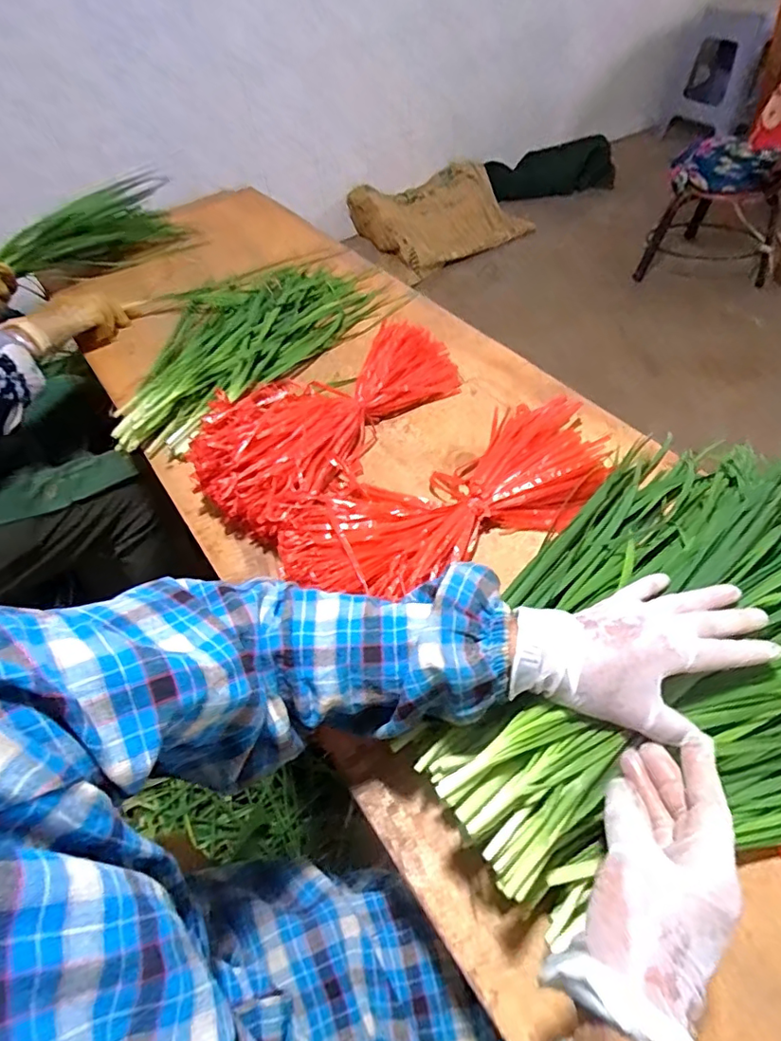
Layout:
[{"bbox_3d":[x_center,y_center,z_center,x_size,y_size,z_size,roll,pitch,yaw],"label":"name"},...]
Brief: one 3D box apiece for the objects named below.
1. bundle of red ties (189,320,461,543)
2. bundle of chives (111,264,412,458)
[{"bbox_3d":[-0.079,-0.130,0.628,0.180,0.062,0.336,31,61,25],"label":"bundle of red ties"},{"bbox_3d":[-0.229,-0.275,0.773,0.311,0.046,0.464,28,60,24],"label":"bundle of chives"}]

